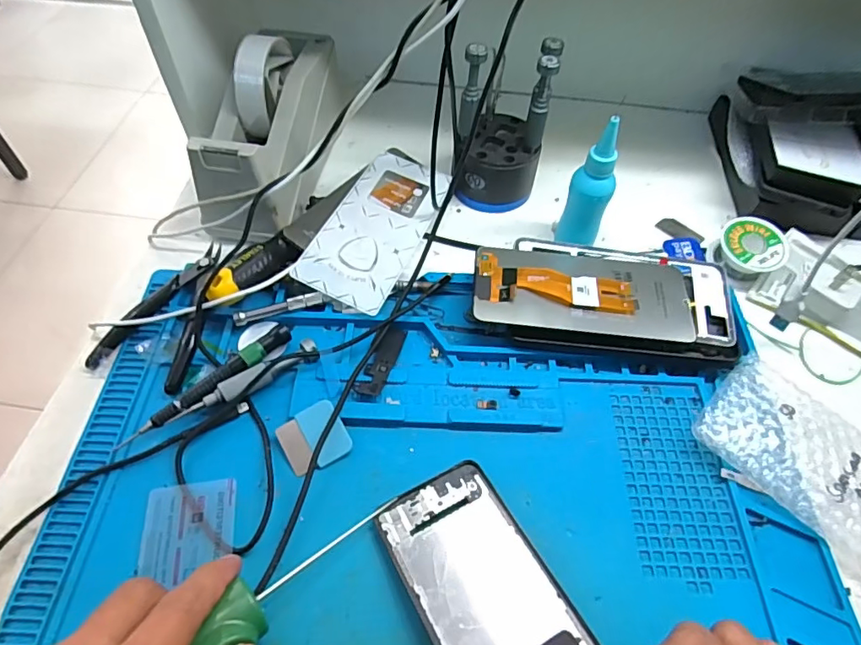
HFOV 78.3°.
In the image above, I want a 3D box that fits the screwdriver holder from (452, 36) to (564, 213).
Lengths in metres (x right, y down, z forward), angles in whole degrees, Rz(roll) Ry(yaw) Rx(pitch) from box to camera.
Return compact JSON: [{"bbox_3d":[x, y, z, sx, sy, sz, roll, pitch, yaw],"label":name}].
[{"bbox_3d":[0.063,-0.169,0.463,0.076,0.134,0.076,11,55,5],"label":"screwdriver holder"}]

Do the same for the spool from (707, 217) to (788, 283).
[{"bbox_3d":[0.268,-0.060,0.447,0.052,0.029,0.052,1,54,-2],"label":"spool"}]

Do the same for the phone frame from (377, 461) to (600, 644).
[{"bbox_3d":[0.036,0.157,0.290,0.074,0.006,0.164,-23,49,-18],"label":"phone frame"}]

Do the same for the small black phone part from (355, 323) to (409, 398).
[{"bbox_3d":[-0.034,0.026,0.388,0.017,0.007,0.066,18,56,10],"label":"small black phone part"}]

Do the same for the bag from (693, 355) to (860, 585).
[{"bbox_3d":[0.263,0.099,0.338,0.090,0.017,0.172,-36,63,-25],"label":"bag"}]

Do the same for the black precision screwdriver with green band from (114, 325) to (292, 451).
[{"bbox_3d":[-0.153,0.043,0.368,0.131,0.015,0.017,-37,64,-25],"label":"black precision screwdriver with green band"}]

